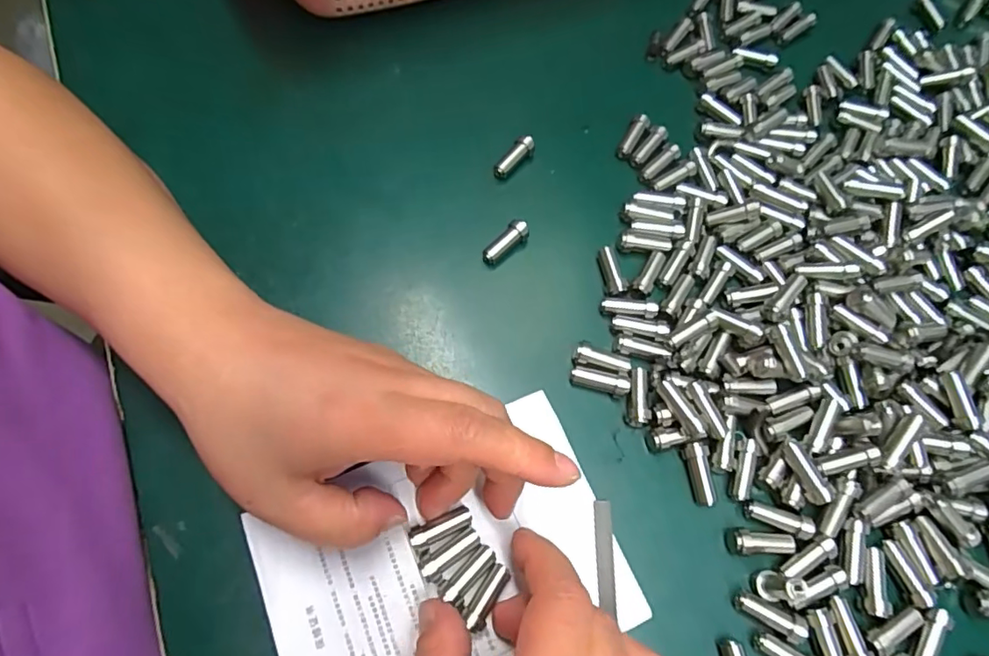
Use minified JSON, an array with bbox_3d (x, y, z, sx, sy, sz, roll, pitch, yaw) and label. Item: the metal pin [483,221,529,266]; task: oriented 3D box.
[{"bbox_3d":[0.006,-0.043,0.279,0.027,0.010,0.008,-41,76,-16],"label":"metal pin"}]

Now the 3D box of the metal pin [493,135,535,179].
[{"bbox_3d":[0.011,-0.093,0.301,0.007,0.011,0.029,41,72,12],"label":"metal pin"}]

